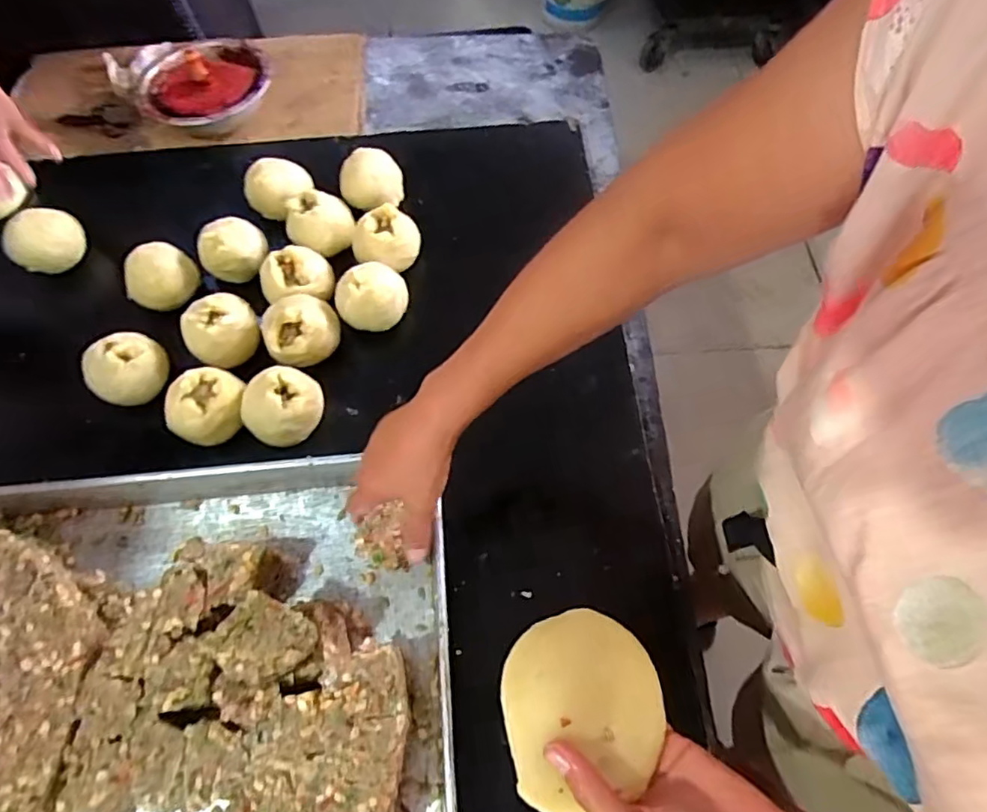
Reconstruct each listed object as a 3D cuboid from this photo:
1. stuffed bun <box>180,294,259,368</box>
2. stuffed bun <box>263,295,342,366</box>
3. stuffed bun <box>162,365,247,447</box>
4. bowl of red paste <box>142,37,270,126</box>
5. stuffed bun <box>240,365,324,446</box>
[{"bbox_3d":[-0.292,-0.083,0.643,0.075,0.057,0.064,-32,64,-16],"label":"stuffed bun"},{"bbox_3d":[-0.204,-0.079,0.639,0.078,0.062,0.065,-23,64,-11],"label":"stuffed bun"},{"bbox_3d":[-0.286,-0.002,0.595,0.061,0.047,0.080,41,70,20],"label":"stuffed bun"},{"bbox_3d":[-0.403,-0.450,0.854,0.179,0.066,0.155,-32,66,-15],"label":"bowl of red paste"},{"bbox_3d":[-0.212,-0.006,0.593,0.078,0.051,0.071,-24,62,-12],"label":"stuffed bun"}]

